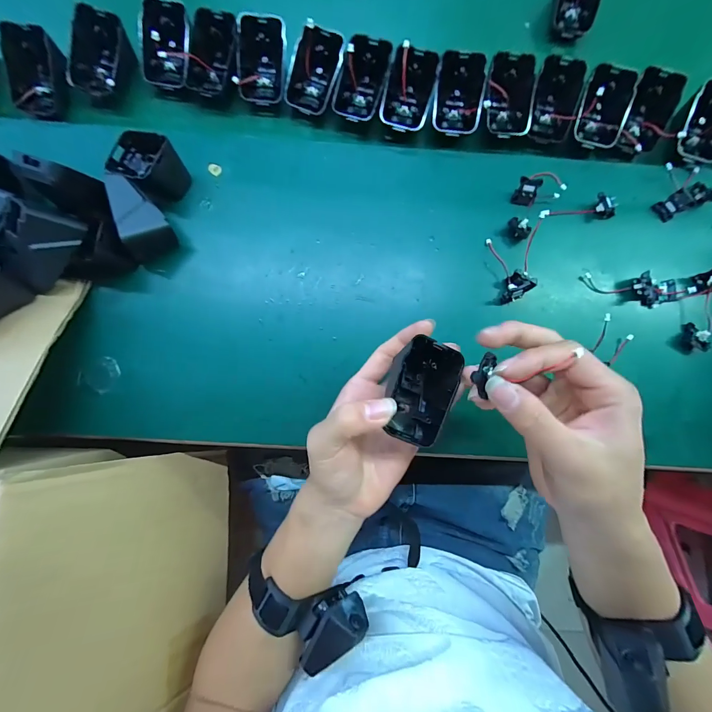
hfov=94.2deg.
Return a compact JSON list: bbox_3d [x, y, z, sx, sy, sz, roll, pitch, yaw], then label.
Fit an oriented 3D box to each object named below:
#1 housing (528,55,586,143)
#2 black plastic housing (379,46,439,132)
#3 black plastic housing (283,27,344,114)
[{"bbox_3d":[0.196,-0.253,0.331,0.044,0.021,0.070,6,112,-2],"label":"housing"},{"bbox_3d":[0.053,-0.259,0.327,0.045,0.027,0.069,15,101,5],"label":"black plastic housing"},{"bbox_3d":[-0.041,-0.276,0.323,0.043,0.015,0.069,19,114,-10],"label":"black plastic housing"}]

